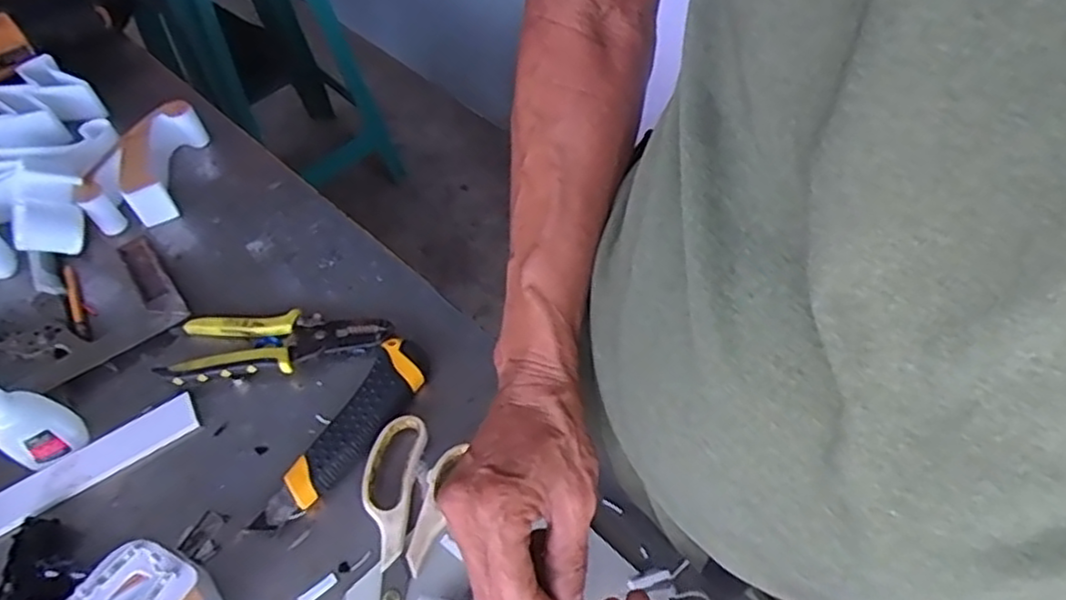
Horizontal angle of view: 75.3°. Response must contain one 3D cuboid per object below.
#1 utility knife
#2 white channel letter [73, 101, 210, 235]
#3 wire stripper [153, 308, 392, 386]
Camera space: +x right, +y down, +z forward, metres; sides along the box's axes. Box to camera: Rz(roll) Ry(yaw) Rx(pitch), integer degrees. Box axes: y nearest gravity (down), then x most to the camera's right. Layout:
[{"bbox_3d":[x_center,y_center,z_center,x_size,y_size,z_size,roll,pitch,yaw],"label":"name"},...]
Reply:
[{"bbox_3d":[-0.130,0.094,0.490,0.045,0.018,0.160,22,60,18],"label":"utility knife"},{"bbox_3d":[-0.360,-0.126,0.641,0.070,0.043,0.135,0,56,4],"label":"white channel letter"},{"bbox_3d":[-0.196,0.030,0.535,0.161,0.022,0.057,-7,55,-1],"label":"wire stripper"}]

